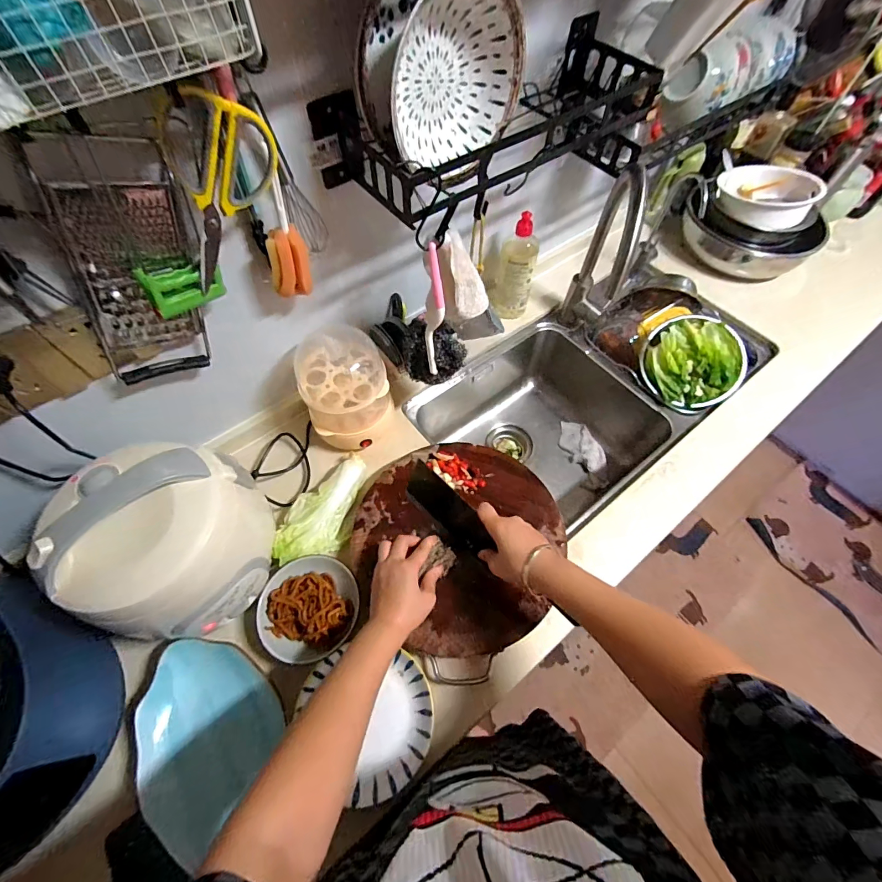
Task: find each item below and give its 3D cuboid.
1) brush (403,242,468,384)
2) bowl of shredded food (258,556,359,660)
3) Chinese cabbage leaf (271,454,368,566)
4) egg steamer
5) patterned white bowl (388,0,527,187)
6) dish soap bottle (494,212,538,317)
[{"bbox_3d":[-0.010,-0.172,0.579,0.093,0.193,0.079,-7,61,-5],"label":"brush"},{"bbox_3d":[-0.185,0.235,0.569,0.135,0.042,0.131,-14,62,-9],"label":"bowl of shredded food"},{"bbox_3d":[-0.191,0.107,0.650,0.097,0.054,0.195,9,61,3],"label":"Chinese cabbage leaf"},{"bbox_3d":[-0.155,-0.086,0.650,0.135,0.170,0.125,-5,61,-4],"label":"egg steamer"},{"bbox_3d":[0.014,-0.380,0.431,0.169,0.156,0.060,-30,66,-17],"label":"patterned white bowl"},{"bbox_3d":[0.153,-0.345,0.820,0.070,0.216,0.048,5,61,1],"label":"dish soap bottle"}]

